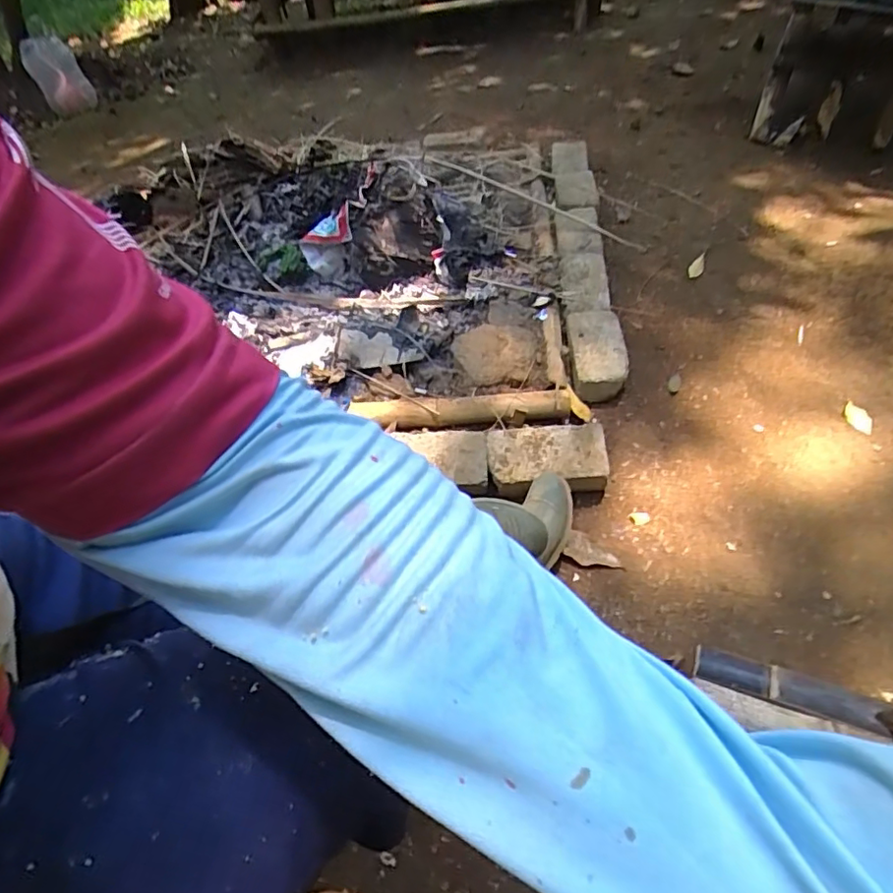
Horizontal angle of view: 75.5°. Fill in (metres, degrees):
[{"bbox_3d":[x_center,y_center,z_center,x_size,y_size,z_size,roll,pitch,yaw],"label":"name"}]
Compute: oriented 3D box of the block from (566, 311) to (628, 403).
[{"bbox_3d":[0.309,-0.190,1.192,0.114,0.061,0.216,-5,47,7],"label":"block"}]

